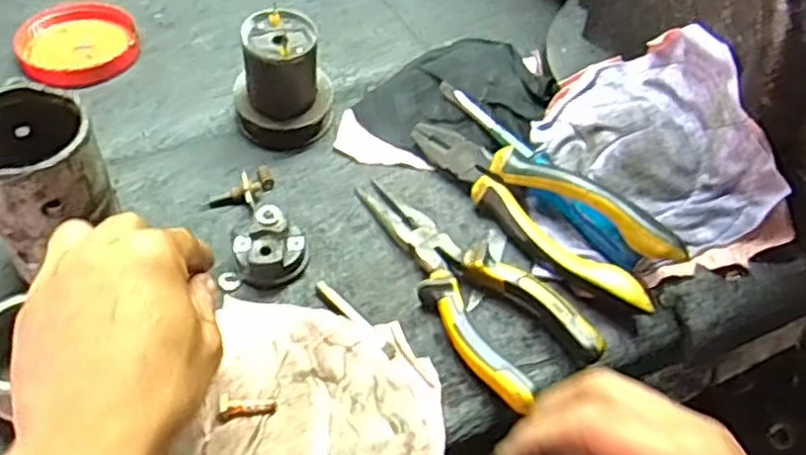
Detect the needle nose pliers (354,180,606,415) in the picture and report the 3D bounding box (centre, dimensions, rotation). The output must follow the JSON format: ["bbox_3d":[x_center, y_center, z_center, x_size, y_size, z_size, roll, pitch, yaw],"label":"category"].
[{"bbox_3d":[0.041,0.027,0.450,0.068,0.033,0.187,-20,54,-19],"label":"needle nose pliers"}]

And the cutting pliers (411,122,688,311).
[{"bbox_3d":[0.084,-0.017,0.478,0.198,0.021,0.062,33,92,31],"label":"cutting pliers"}]

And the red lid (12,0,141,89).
[{"bbox_3d":[-0.257,-0.147,0.582,0.091,0.018,0.088,-25,55,-22],"label":"red lid"}]

